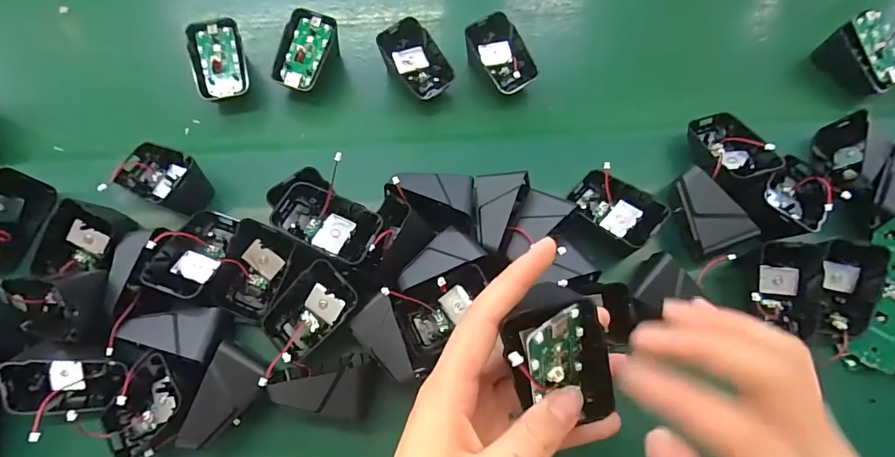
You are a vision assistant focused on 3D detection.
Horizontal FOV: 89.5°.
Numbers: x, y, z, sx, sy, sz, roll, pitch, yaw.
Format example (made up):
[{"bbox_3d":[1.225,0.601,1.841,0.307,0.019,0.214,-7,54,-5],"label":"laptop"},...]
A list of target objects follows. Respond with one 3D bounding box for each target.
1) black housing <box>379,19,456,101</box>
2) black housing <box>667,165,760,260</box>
[{"bbox_3d":[-0.028,-0.148,0.407,0.064,0.039,0.044,43,74,14],"label":"black housing"},{"bbox_3d":[0.197,-0.013,0.345,0.043,0.030,0.061,-28,73,18],"label":"black housing"}]

